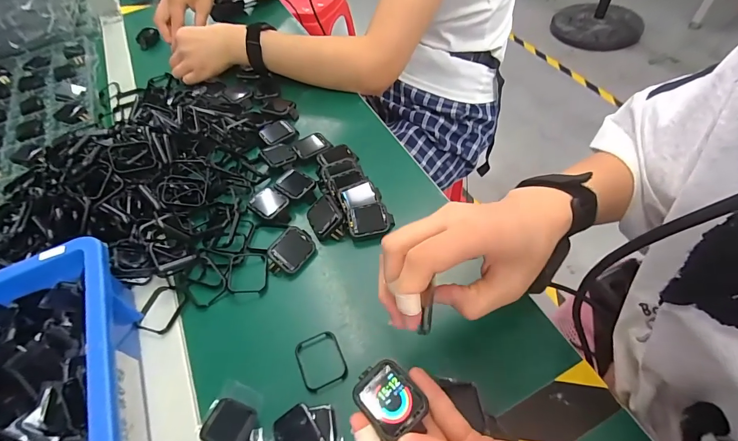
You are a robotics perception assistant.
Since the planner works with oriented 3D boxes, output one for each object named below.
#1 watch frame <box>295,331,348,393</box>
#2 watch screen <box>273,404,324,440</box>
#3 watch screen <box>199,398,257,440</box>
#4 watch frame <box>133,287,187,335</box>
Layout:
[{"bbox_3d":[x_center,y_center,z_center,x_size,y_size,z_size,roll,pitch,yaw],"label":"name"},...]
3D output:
[{"bbox_3d":[-0.042,0.120,0.316,0.037,0.004,0.048,-22,55,-12],"label":"watch frame"},{"bbox_3d":[-0.054,0.164,0.279,0.030,0.006,0.038,-34,64,-12],"label":"watch screen"},{"bbox_3d":[-0.110,0.159,0.287,0.036,0.004,0.033,15,56,15],"label":"watch screen"},{"bbox_3d":[-0.199,0.085,0.353,0.036,0.008,0.045,11,55,12],"label":"watch frame"}]

